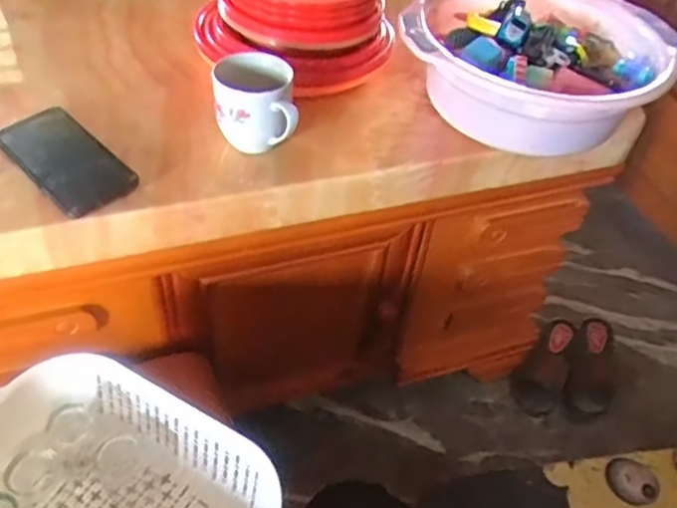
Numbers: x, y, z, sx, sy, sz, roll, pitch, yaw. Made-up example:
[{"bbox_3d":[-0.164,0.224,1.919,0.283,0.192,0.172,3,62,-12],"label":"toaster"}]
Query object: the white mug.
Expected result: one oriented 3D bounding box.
[{"bbox_3d":[-0.083,-0.146,0.646,0.079,0.079,0.083,-1,47,-7],"label":"white mug"}]

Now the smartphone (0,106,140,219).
[{"bbox_3d":[-0.261,-0.092,0.623,0.076,0.011,0.148,-34,60,-30],"label":"smartphone"}]

